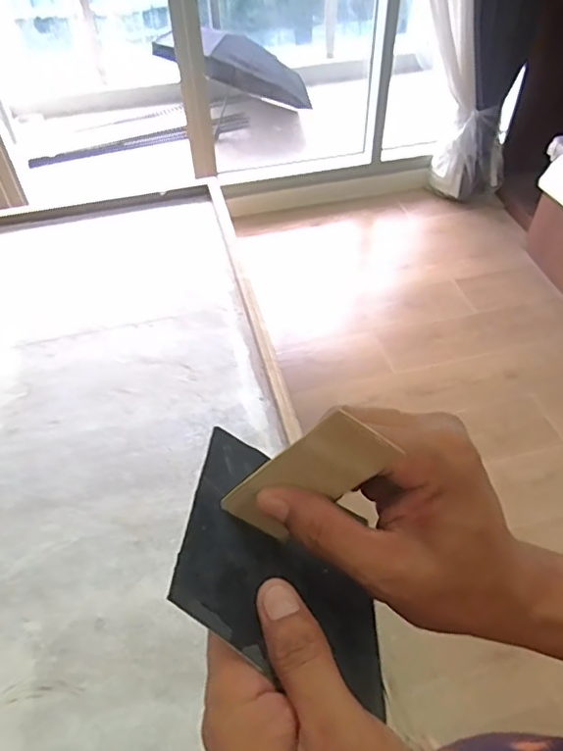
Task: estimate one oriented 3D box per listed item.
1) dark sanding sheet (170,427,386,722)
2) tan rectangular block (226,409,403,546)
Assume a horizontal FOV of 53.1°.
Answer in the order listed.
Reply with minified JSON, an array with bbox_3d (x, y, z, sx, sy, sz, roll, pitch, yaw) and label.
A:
[{"bbox_3d":[0.003,0.089,0.277,0.110,0.006,0.133,38,18,-13],"label":"dark sanding sheet"},{"bbox_3d":[0.010,0.046,0.249,0.037,0.086,0.006,33,36,-18],"label":"tan rectangular block"}]

